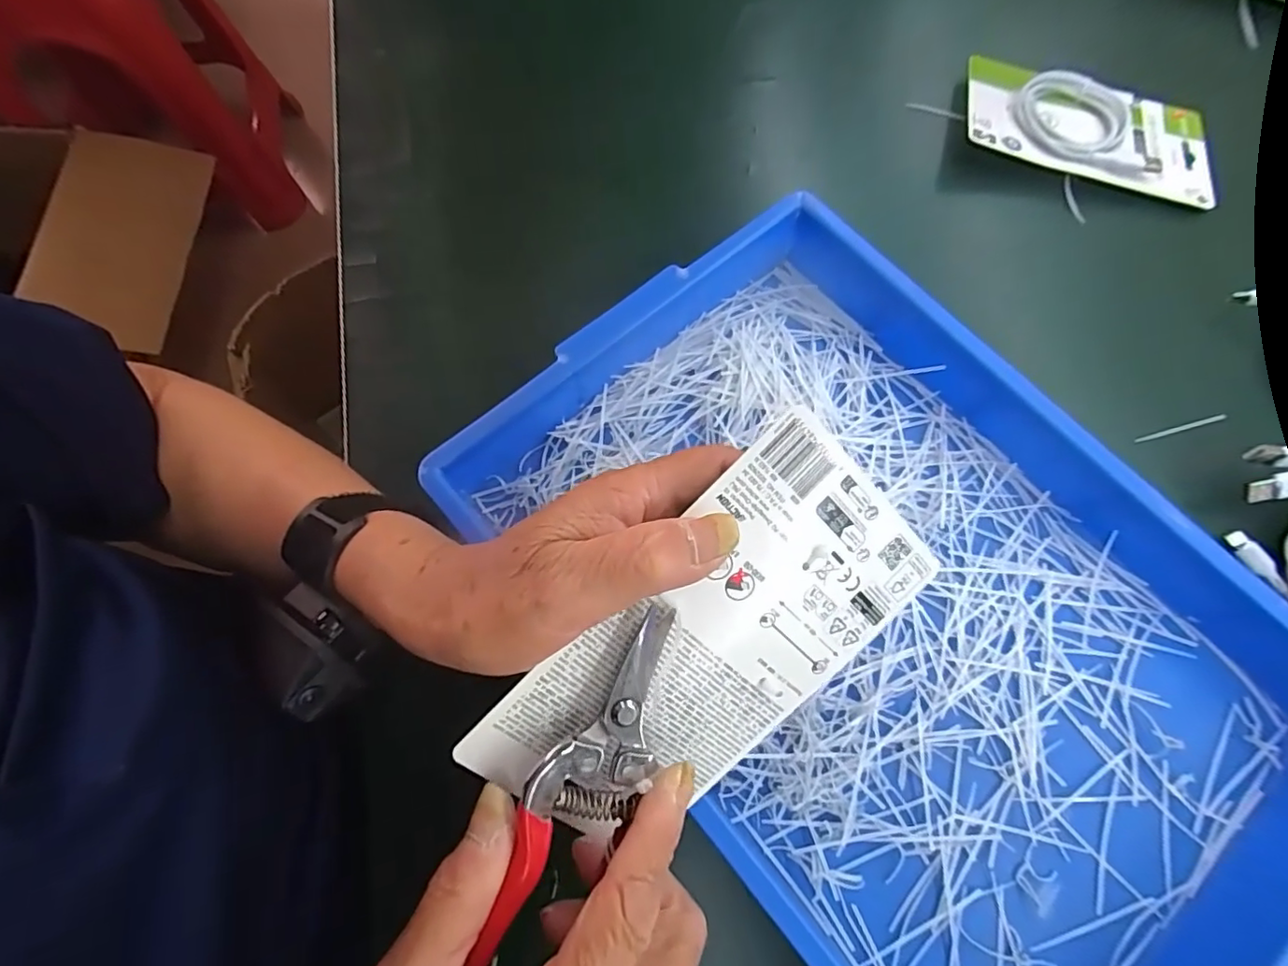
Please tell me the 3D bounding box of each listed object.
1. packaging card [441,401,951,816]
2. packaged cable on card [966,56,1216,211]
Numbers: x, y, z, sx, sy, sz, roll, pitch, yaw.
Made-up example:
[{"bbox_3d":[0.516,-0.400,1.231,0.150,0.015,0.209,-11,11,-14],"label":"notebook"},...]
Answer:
[{"bbox_3d":[0.027,0.066,0.224,0.174,0.005,0.097,-46,110,4],"label":"packaging card"},{"bbox_3d":[0.307,-0.241,0.400,0.168,0.018,0.088,13,73,4],"label":"packaged cable on card"}]

